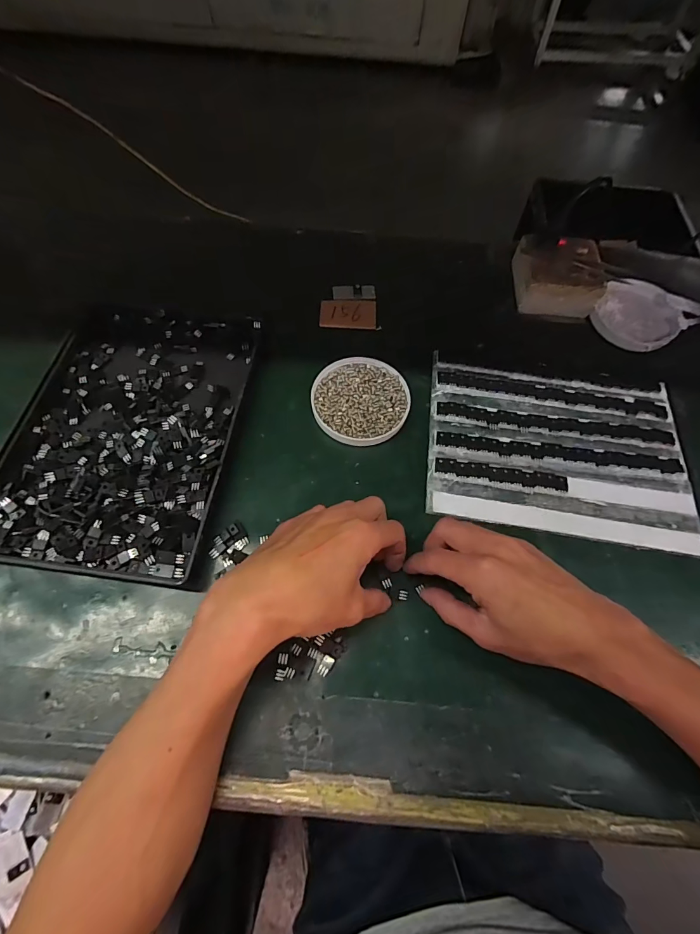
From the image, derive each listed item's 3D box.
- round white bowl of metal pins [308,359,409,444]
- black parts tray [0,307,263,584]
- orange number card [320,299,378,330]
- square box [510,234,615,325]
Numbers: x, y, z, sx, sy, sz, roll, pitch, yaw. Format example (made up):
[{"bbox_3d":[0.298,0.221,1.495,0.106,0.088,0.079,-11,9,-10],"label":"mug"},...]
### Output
[{"bbox_3d":[0.011,-0.068,0.402,0.095,0.012,0.098,1,65,-1],"label":"round white bowl of metal pins"},{"bbox_3d":[-0.204,-0.043,0.376,0.198,0.025,0.278,6,65,1],"label":"black parts tray"},{"bbox_3d":[-0.001,-0.182,0.467,0.066,0.004,0.046,4,65,0],"label":"orange number card"},{"bbox_3d":[0.247,-0.227,0.469,0.094,0.039,0.097,3,65,0],"label":"square box"}]

